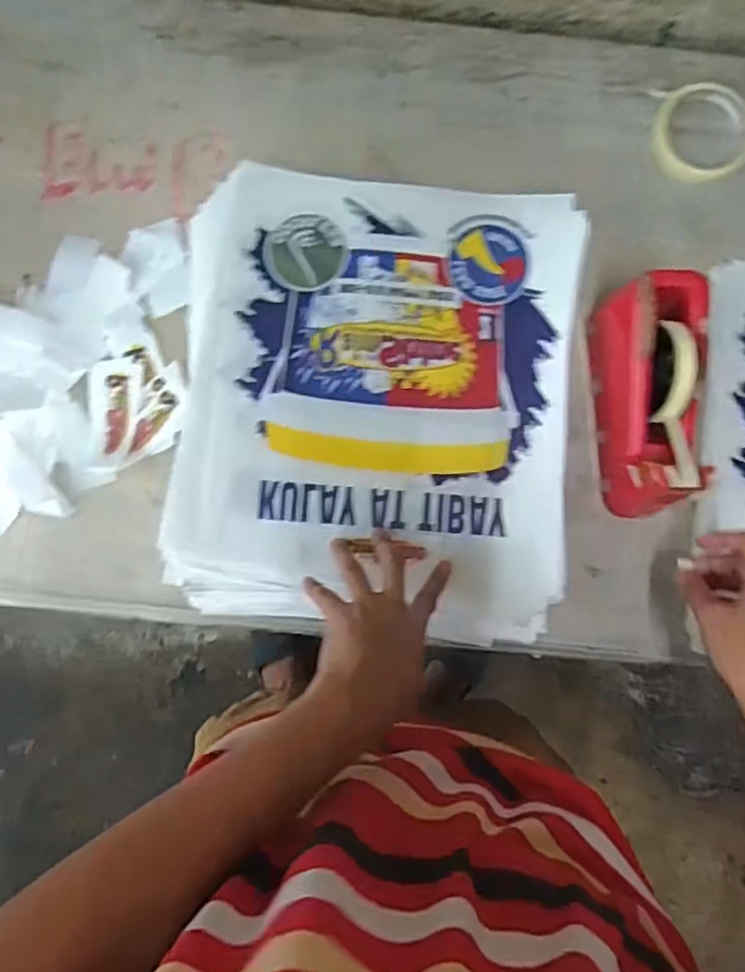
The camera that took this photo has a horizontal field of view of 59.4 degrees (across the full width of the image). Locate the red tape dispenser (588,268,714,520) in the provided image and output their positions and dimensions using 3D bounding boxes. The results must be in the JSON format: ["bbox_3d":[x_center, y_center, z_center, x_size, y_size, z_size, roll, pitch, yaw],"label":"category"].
[{"bbox_3d":[0.245,-0.079,0.570,0.066,0.104,0.196,0,84,-1],"label":"red tape dispenser"}]

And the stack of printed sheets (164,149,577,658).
[{"bbox_3d":[0.001,-0.079,0.600,0.352,0.036,0.410,6,84,0],"label":"stack of printed sheets"}]

